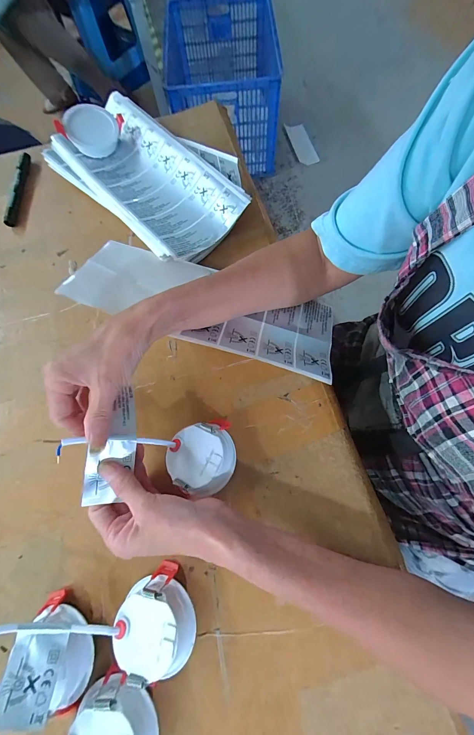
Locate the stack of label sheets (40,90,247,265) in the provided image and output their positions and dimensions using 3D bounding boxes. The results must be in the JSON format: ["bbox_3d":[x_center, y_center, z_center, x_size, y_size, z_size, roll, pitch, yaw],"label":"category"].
[{"bbox_3d":[-0.124,-0.268,0.416,0.155,0.050,0.301,-43,74,-12],"label":"stack of label sheets"}]

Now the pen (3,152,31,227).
[{"bbox_3d":[-0.334,-0.273,0.443,0.017,0.014,0.134,2,70,4],"label":"pen"}]

